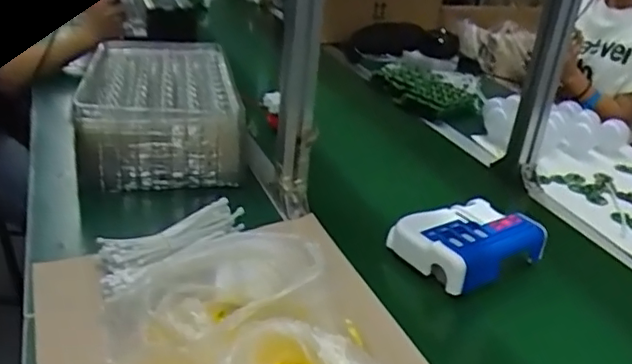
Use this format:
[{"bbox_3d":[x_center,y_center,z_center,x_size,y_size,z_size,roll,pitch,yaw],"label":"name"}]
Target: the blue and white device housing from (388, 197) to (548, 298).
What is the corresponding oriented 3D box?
[{"bbox_3d":[0.210,0.079,0.821,0.181,0.049,0.130,-15,36,-33],"label":"blue and white device housing"}]

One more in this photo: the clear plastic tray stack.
[{"bbox_3d":[-0.261,-0.138,1.022,0.246,0.123,0.398,-3,31,-17],"label":"clear plastic tray stack"}]

